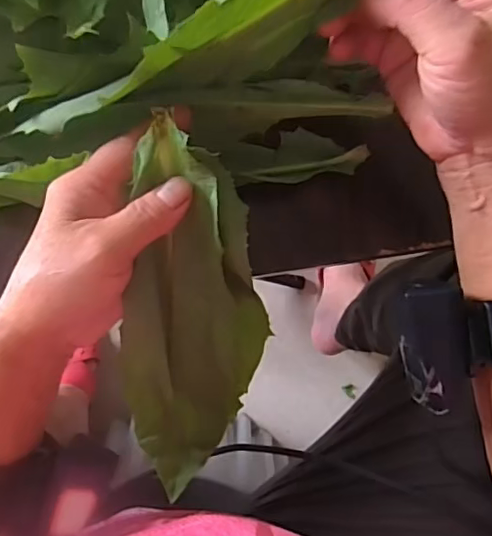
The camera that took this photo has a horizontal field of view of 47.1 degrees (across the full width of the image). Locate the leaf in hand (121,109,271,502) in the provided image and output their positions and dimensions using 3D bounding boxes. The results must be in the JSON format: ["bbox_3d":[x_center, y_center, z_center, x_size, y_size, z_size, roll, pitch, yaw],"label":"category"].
[{"bbox_3d":[-0.029,0.032,0.340,0.082,0.038,0.236,2,119,-5],"label":"leaf in hand"}]

